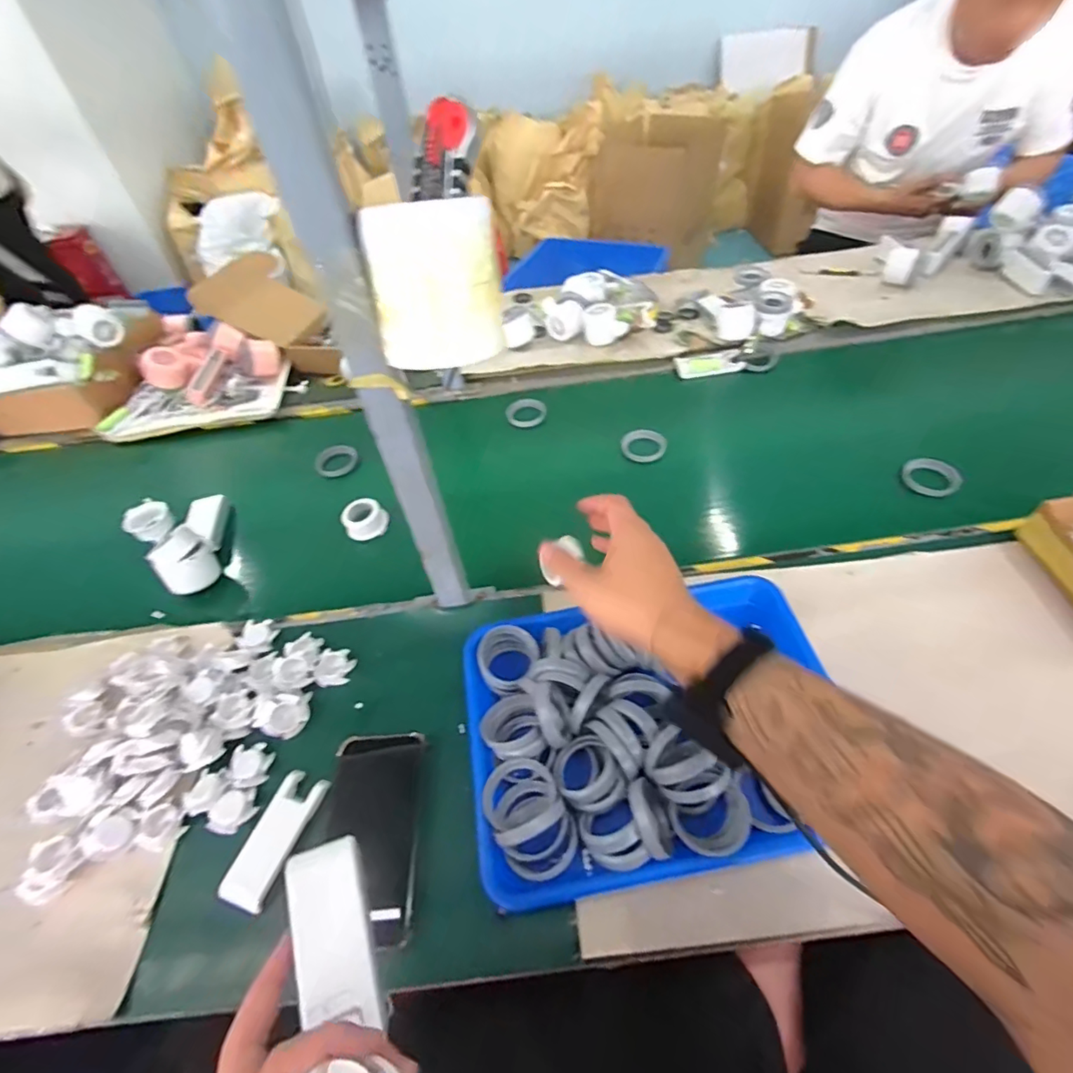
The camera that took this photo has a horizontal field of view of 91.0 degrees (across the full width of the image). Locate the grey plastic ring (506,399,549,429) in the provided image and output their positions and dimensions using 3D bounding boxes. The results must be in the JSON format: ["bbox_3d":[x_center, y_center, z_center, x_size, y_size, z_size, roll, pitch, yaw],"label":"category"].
[{"bbox_3d":[-0.015,-0.198,0.838,0.064,0.016,0.060,-8,48,-1],"label":"grey plastic ring"}]

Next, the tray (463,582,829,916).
[{"bbox_3d":[0.089,0.161,0.469,0.301,0.057,0.238,-11,48,-3],"label":"tray"}]

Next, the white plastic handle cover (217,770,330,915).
[{"bbox_3d":[-0.226,0.261,0.458,0.042,0.010,0.103,12,51,17],"label":"white plastic handle cover"}]

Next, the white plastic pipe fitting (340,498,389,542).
[{"bbox_3d":[-0.224,-0.024,0.690,0.054,0.030,0.046,-23,50,-14],"label":"white plastic pipe fitting"}]

